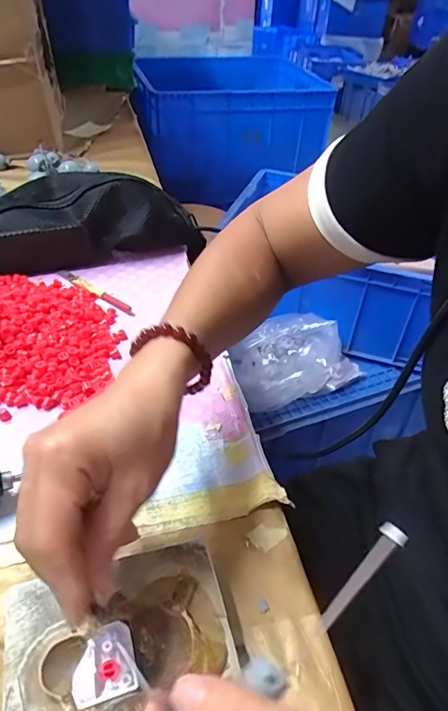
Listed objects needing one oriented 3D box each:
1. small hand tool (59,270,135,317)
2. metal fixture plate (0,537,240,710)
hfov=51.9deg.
[{"bbox_3d":[-0.148,-0.074,0.528,0.130,0.006,0.014,31,49,26],"label":"small hand tool"},{"bbox_3d":[-0.054,0.162,0.245,0.113,0.035,0.100,-10,45,-14],"label":"metal fixture plate"}]

